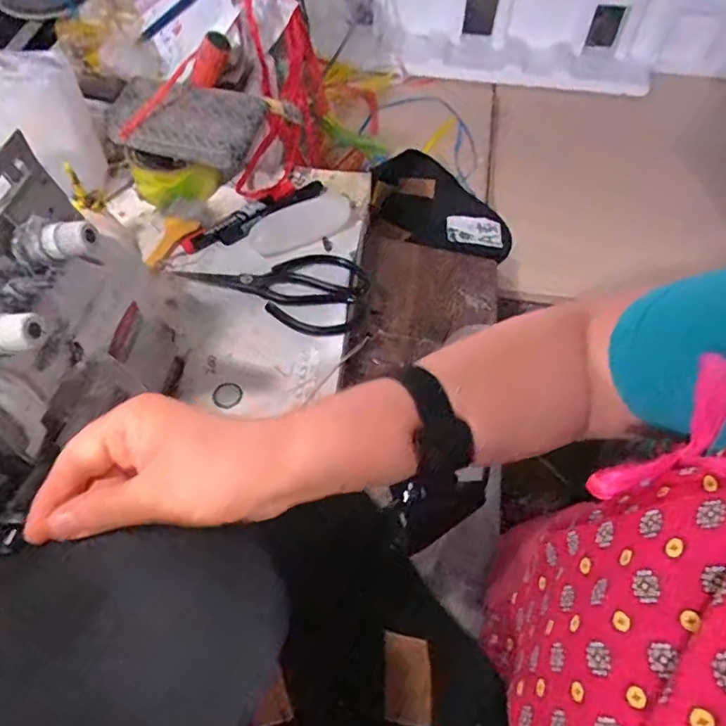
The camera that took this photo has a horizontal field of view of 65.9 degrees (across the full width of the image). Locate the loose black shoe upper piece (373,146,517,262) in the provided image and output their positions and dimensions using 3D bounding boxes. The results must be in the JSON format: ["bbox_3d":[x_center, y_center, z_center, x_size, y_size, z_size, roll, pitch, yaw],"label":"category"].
[{"bbox_3d":[0.110,-0.219,0.783,0.205,0.058,0.123,15,57,8],"label":"loose black shoe upper piece"}]

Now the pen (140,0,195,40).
[{"bbox_3d":[-0.219,-0.414,0.657,0.127,0.009,0.010,-15,49,30],"label":"pen"}]

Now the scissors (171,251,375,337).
[{"bbox_3d":[-0.089,-0.082,0.557,0.182,0.010,0.095,11,56,6],"label":"scissors"}]

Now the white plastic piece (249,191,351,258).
[{"bbox_3d":[-0.063,-0.148,0.591,0.116,0.022,0.043,-29,61,-20],"label":"white plastic piece"}]

